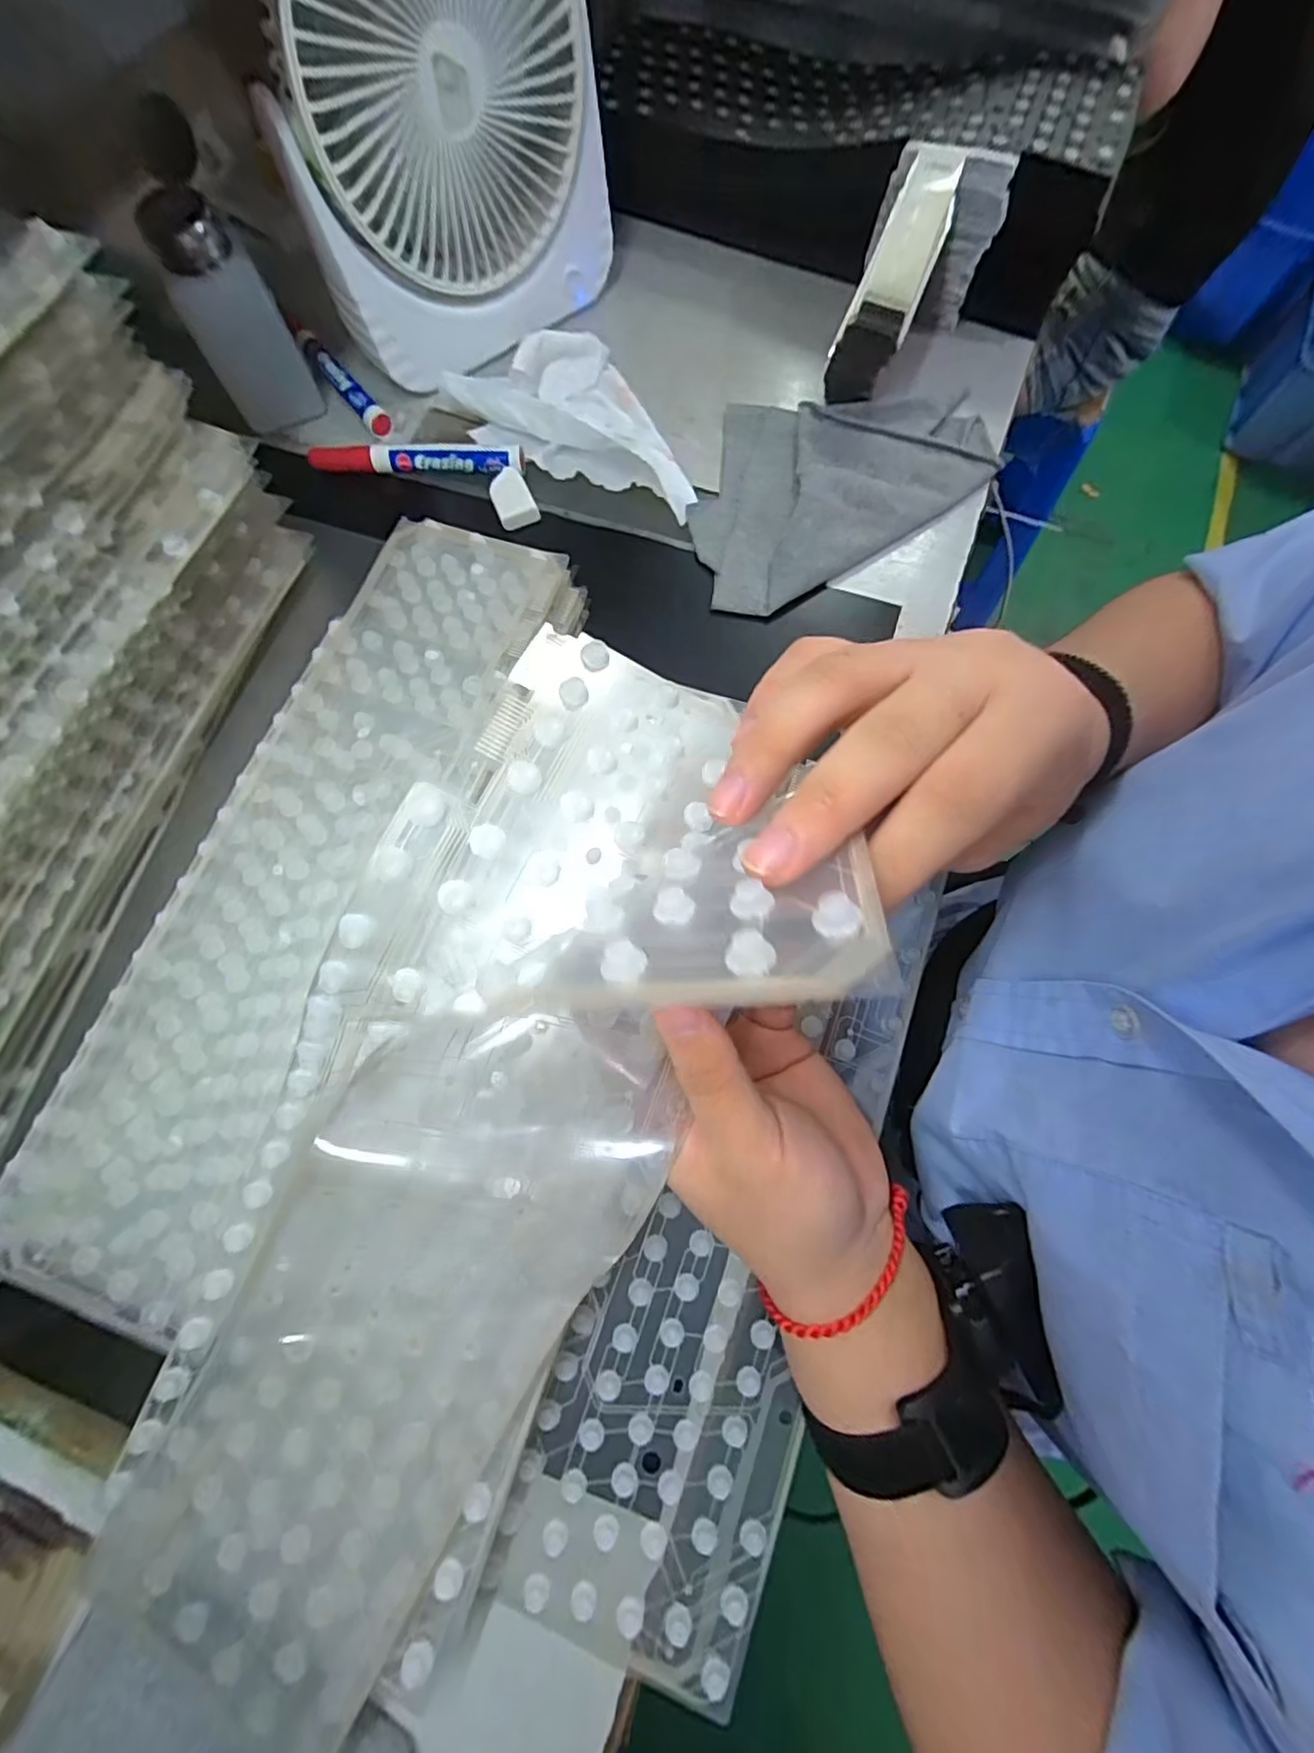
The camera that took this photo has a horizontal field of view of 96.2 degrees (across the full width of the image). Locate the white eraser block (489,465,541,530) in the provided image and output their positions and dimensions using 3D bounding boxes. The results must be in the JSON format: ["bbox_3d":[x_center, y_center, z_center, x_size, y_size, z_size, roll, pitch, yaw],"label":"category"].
[{"bbox_3d":[-0.094,-0.246,0.384,0.026,0.011,0.039,-23,74,-5],"label":"white eraser block"}]

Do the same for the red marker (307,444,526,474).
[{"bbox_3d":[-0.159,-0.278,0.390,0.140,0.017,0.018,2,74,2],"label":"red marker"}]

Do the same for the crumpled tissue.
[{"bbox_3d":[-0.044,-0.308,0.390,0.174,0.032,0.087,26,76,9],"label":"crumpled tissue"}]

